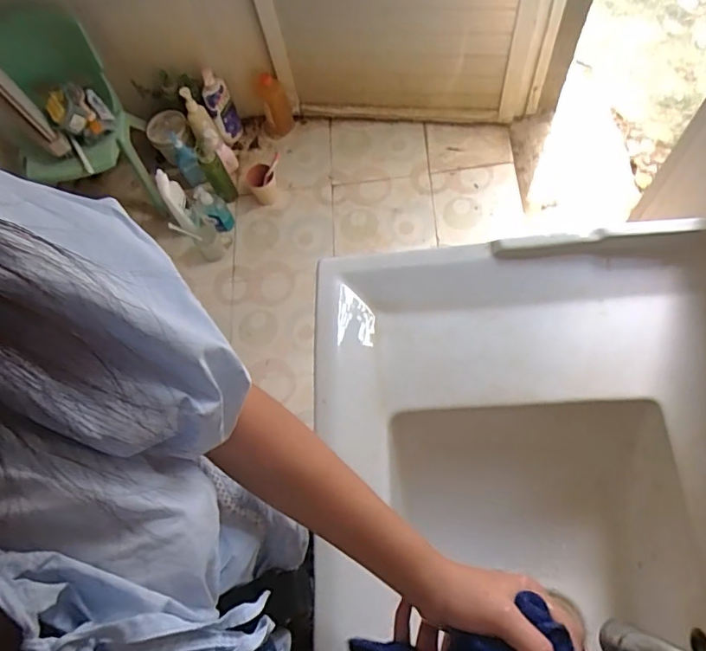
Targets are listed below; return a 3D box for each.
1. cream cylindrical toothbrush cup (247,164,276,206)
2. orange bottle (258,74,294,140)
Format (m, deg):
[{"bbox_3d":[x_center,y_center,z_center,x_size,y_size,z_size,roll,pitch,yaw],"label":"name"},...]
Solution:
[{"bbox_3d":[-0.273,-0.422,1.590,0.077,0.092,0.076,-2,68,6],"label":"cream cylindrical toothbrush cup"},{"bbox_3d":[-0.242,-0.681,1.641,0.095,0.198,0.063,-18,67,-1],"label":"orange bottle"}]

